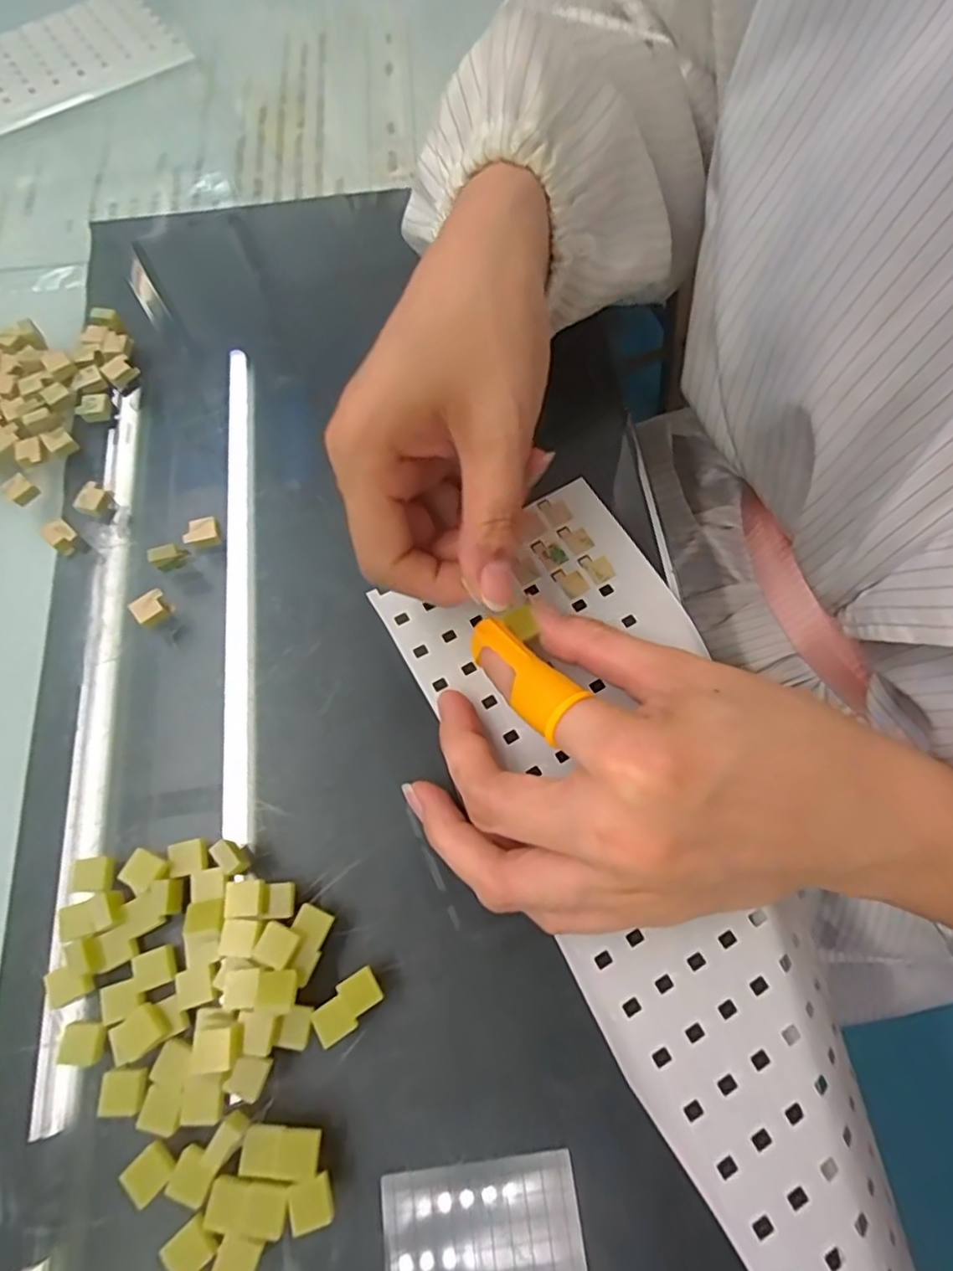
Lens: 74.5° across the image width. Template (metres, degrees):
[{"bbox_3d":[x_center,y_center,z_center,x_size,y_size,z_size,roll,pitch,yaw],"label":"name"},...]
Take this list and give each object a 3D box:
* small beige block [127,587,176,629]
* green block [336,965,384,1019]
[{"bbox_3d":[-0.121,-0.010,0.233,0.013,0.005,0.012,-43,72,-15],"label":"small beige block"},{"bbox_3d":[-0.035,0.107,0.188,0.011,0.006,0.011,-33,70,-11],"label":"green block"}]

